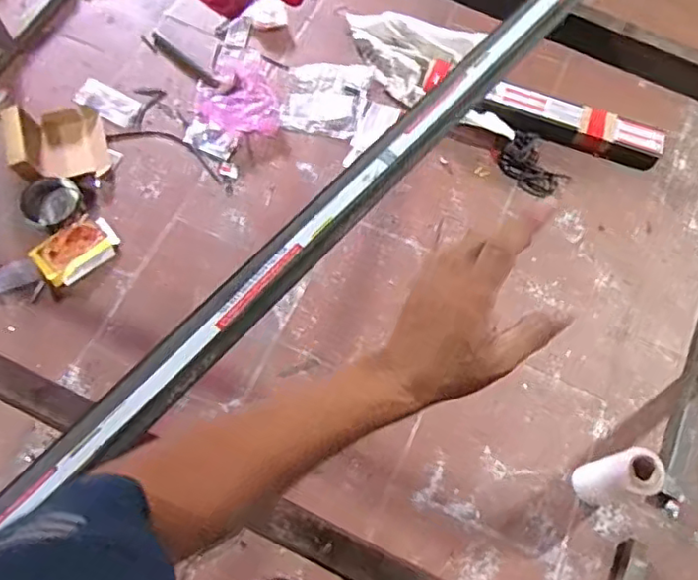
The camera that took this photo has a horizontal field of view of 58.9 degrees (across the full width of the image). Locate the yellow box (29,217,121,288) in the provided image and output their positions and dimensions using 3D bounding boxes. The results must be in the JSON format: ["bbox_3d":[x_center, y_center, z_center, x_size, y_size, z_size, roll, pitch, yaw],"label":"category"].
[{"bbox_3d":[-0.704,-0.104,1.599,0.199,0.043,0.125,-38,74,-16],"label":"yellow box"}]

